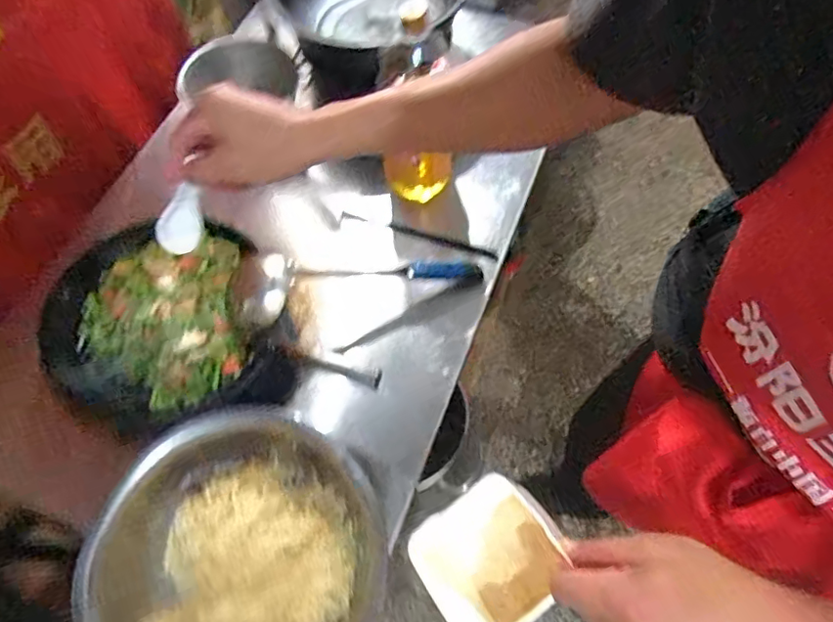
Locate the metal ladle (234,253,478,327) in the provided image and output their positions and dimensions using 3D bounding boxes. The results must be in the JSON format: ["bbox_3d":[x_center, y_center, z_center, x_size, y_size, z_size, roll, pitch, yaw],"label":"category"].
[{"bbox_3d":[-0.083,-0.053,0.803,0.361,0.050,0.104,-10,61,-16],"label":"metal ladle"}]

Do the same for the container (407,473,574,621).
[{"bbox_3d":[0.057,0.192,0.424,0.099,0.072,0.093,-33,65,-13],"label":"container"}]

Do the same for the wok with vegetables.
[{"bbox_3d":[-0.360,0.005,0.780,0.298,0.071,0.280,0,64,1],"label":"wok with vegetables"}]

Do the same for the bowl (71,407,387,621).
[{"bbox_3d":[-0.200,0.296,0.628,0.304,0.133,0.323,0,64,1],"label":"bowl"}]

